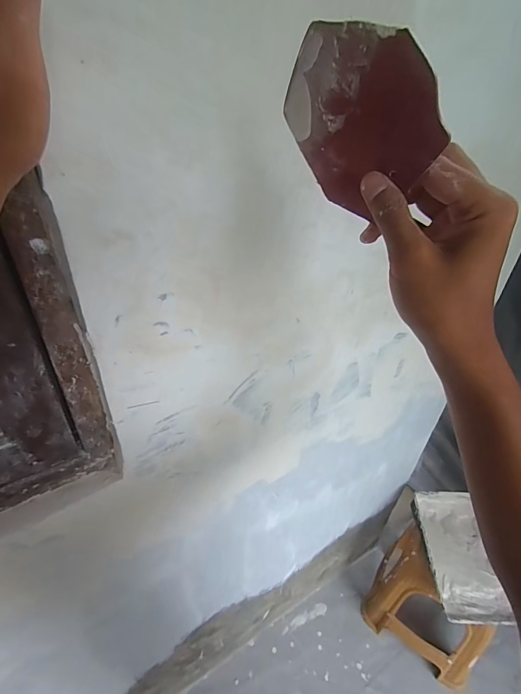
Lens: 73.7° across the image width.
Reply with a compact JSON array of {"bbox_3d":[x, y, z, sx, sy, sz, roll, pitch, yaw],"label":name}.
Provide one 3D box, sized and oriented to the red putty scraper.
[{"bbox_3d":[0.056,-0.136,0.210,0.004,0.094,0.098,-40,95,-22],"label":"red putty scraper"}]

